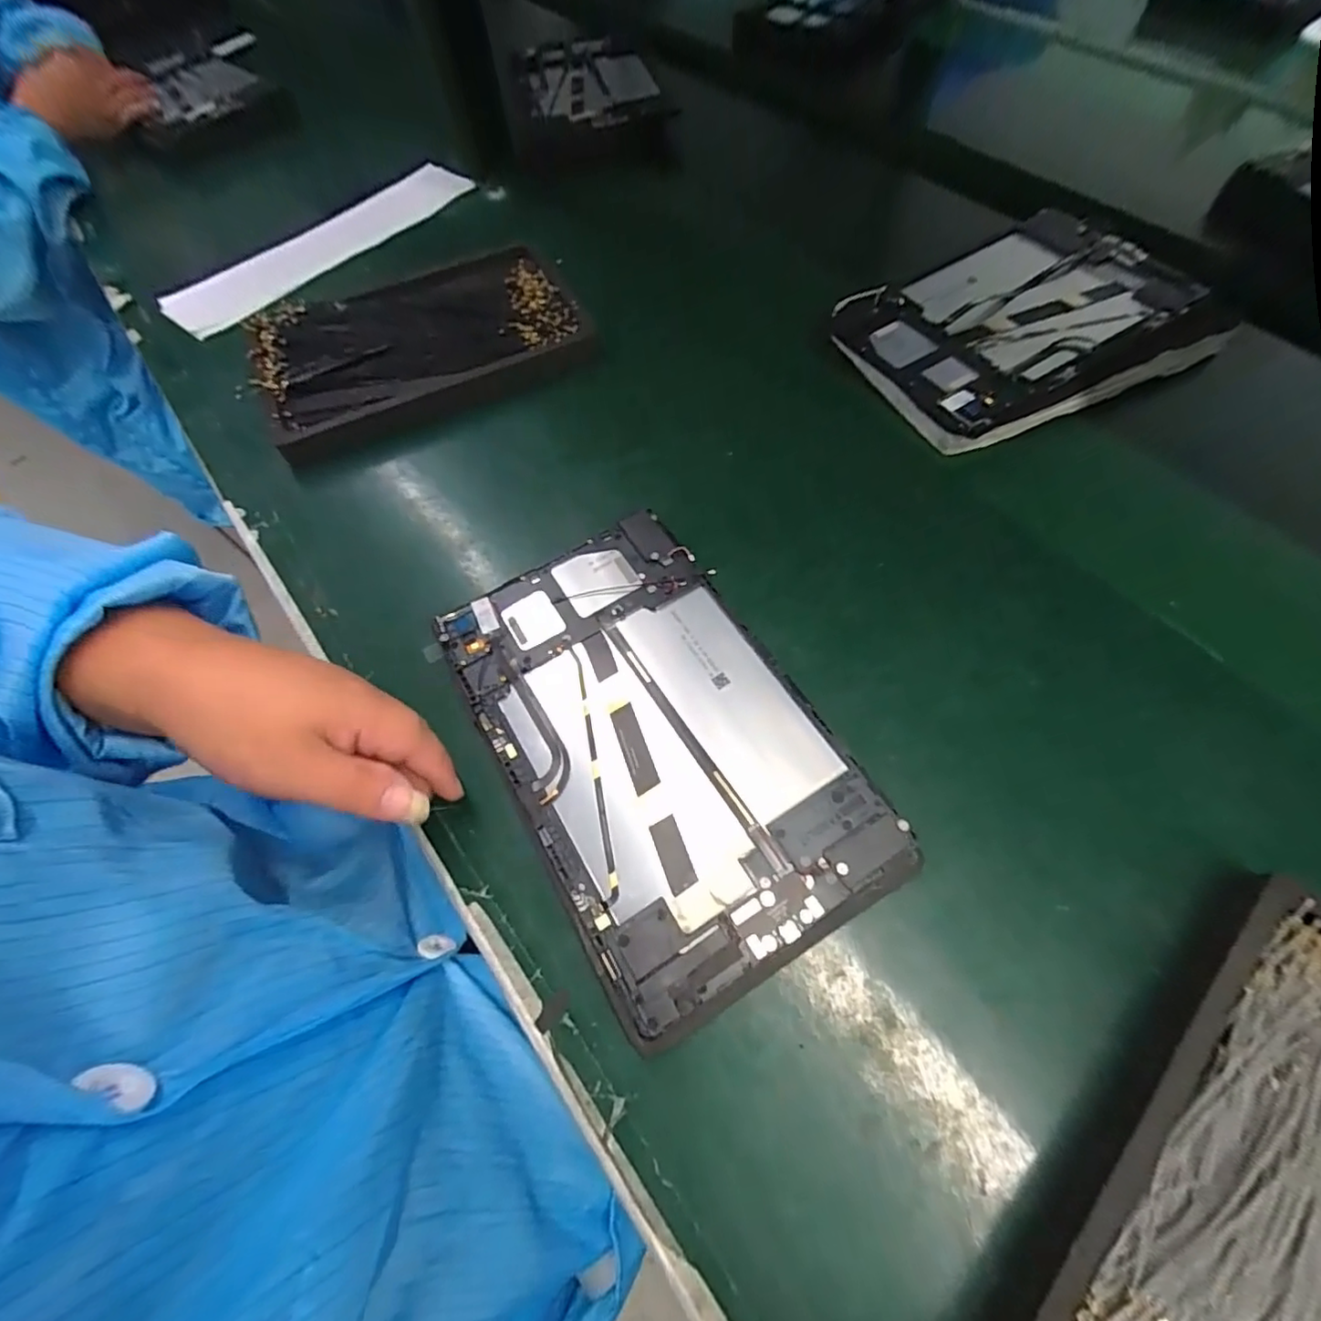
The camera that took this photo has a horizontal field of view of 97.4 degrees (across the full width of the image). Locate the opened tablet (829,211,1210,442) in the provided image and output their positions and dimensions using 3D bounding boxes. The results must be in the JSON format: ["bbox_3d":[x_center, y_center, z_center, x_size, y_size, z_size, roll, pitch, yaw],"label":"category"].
[{"bbox_3d":[0.255,-0.252,0.415,0.218,0.011,0.142,-30,70,-9],"label":"opened tablet"}]

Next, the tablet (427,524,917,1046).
[{"bbox_3d":[-0.004,0.039,0.303,0.148,0.009,0.246,-30,66,-9],"label":"tablet"}]

